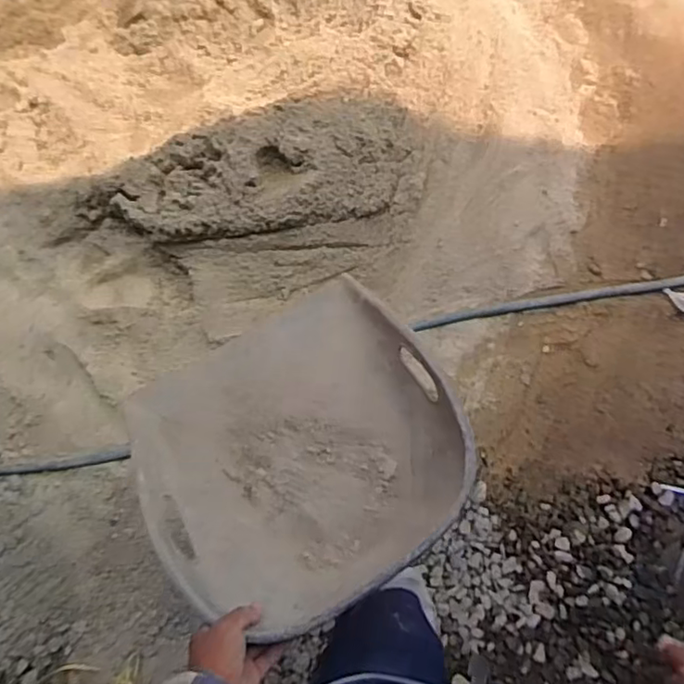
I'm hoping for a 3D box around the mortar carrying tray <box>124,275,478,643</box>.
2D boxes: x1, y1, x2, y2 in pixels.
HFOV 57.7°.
[{"bbox_3d":[-0.053,0.131,0.761,0.370,0.145,0.352,-27,71,-11],"label":"mortar carrying tray"}]

